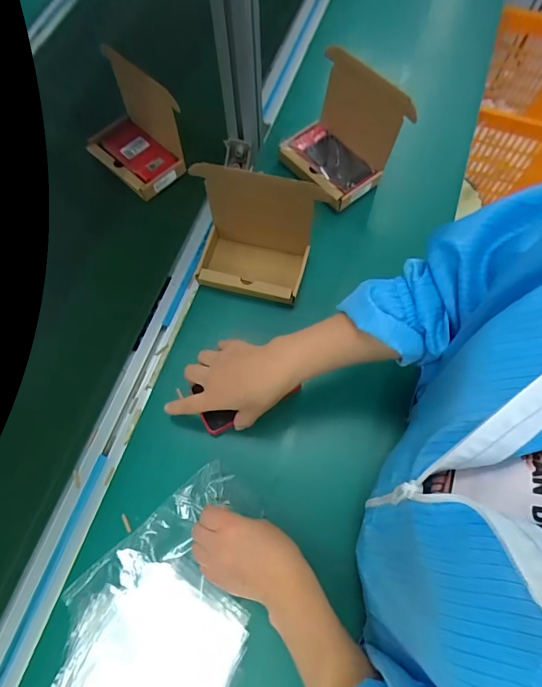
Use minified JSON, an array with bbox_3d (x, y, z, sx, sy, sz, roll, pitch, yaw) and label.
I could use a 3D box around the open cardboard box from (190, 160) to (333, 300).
[{"bbox_3d":[-0.022,-0.124,0.505,0.138,0.121,0.095,9,70,4],"label":"open cardboard box"}]

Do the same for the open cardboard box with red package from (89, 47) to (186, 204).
[{"bbox_3d":[-0.201,-0.298,0.579,0.140,0.115,0.091,43,75,15],"label":"open cardboard box with red package"}]

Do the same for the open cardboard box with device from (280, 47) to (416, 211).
[{"bbox_3d":[0.093,-0.287,0.562,0.147,0.119,0.111,40,75,14],"label":"open cardboard box with device"}]

